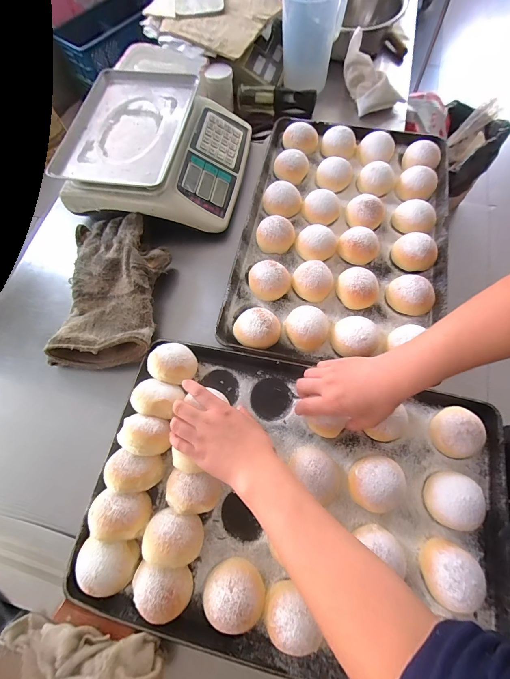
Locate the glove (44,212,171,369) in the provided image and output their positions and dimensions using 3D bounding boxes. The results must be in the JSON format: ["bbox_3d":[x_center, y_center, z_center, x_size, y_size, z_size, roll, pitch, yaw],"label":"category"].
[{"bbox_3d":[-0.266,-0.105,0.588,0.182,0.061,0.313,0,68,3],"label":"glove"}]

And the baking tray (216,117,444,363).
[{"bbox_3d":[0.177,-0.225,0.633,0.384,0.051,0.565,10,69,7],"label":"baking tray"}]

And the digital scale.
[{"bbox_3d":[-0.200,-0.414,0.679,0.343,0.099,0.336,10,69,7],"label":"digital scale"}]

